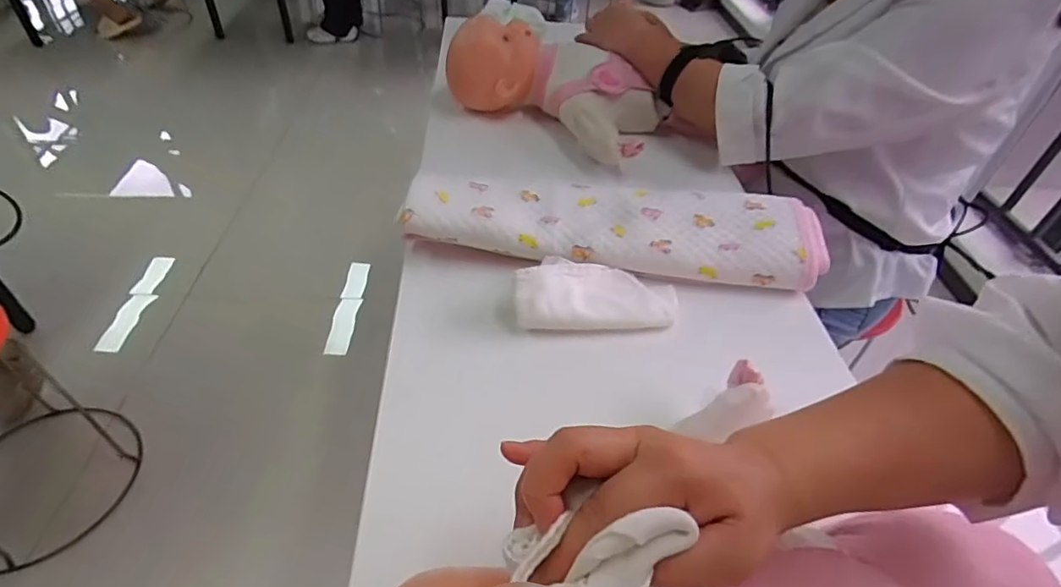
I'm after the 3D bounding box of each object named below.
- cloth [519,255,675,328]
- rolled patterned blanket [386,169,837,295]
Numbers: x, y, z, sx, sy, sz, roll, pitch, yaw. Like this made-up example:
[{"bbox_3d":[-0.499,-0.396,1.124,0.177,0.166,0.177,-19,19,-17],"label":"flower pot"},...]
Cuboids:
[{"bbox_3d":[0.063,-0.004,0.501,0.154,0.036,0.069,-2,44,-7],"label":"cloth"},{"bbox_3d":[0.087,-0.070,0.554,0.411,0.044,0.099,7,44,1],"label":"rolled patterned blanket"}]

